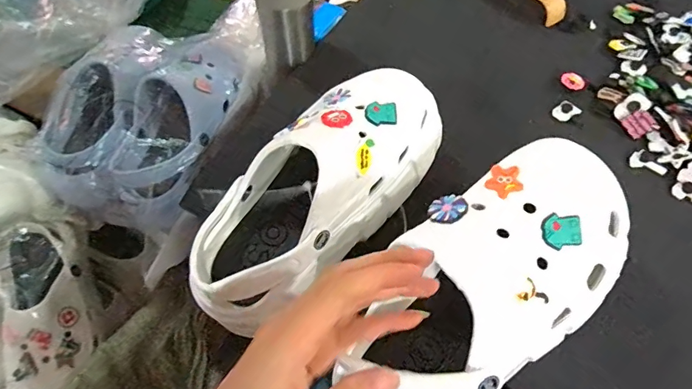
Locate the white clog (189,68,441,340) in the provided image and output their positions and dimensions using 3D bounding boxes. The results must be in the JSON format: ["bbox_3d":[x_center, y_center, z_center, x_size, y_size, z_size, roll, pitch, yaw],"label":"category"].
[{"bbox_3d":[-0.023,-0.008,0.356,0.097,0.079,0.238,34,65,24],"label":"white clog"}]

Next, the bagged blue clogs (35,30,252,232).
[{"bbox_3d":[-0.252,-0.104,0.559,0.207,0.088,0.268,12,58,13],"label":"bagged blue clogs"}]

